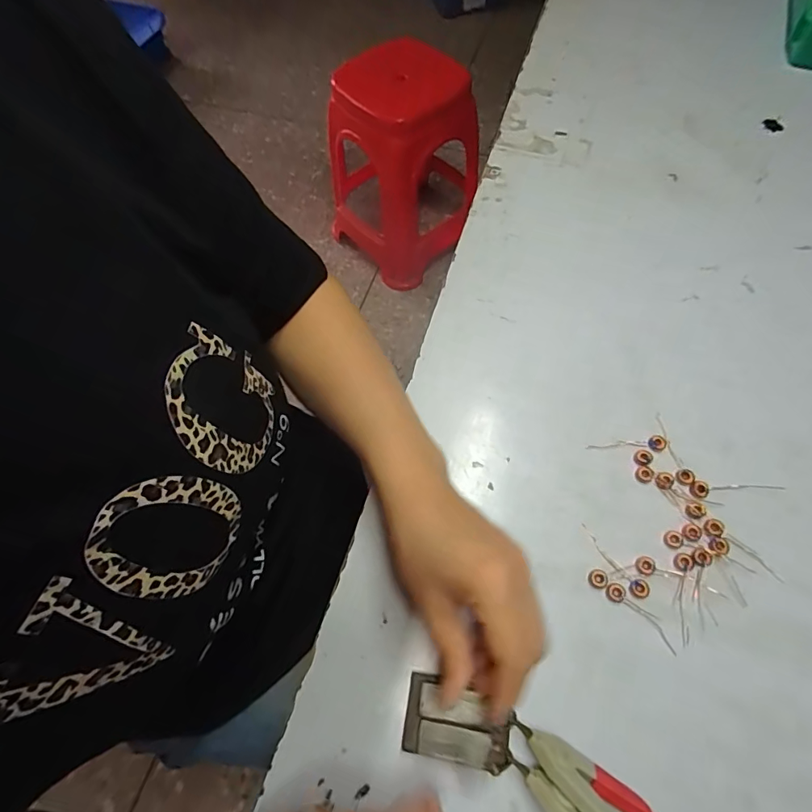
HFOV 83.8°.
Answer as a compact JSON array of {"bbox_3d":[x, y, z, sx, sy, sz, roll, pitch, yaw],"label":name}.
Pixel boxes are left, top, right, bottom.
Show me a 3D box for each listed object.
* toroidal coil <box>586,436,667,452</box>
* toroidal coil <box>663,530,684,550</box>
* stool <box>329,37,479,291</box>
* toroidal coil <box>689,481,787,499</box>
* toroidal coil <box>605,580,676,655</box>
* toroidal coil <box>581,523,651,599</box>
[{"bbox_3d":[0.179,0.031,0.367,0.062,0.005,0.012,-1,64,0],"label":"toroidal coil"},{"bbox_3d":[0.198,0.098,0.333,0.013,0.004,0.013,0,64,1],"label":"toroidal coil"},{"bbox_3d":[0.004,-0.614,1.202,0.318,0.456,0.294,-31,67,-12],"label":"stool"},{"bbox_3d":[0.253,0.062,0.348,0.068,0.004,0.013,-5,65,-2],"label":"toroidal coil"},{"bbox_3d":[0.166,0.146,0.315,0.056,0.004,0.013,41,72,18],"label":"toroidal coil"},{"bbox_3d":[0.151,0.114,0.331,0.013,0.004,0.061,-38,70,-16],"label":"toroidal coil"}]

